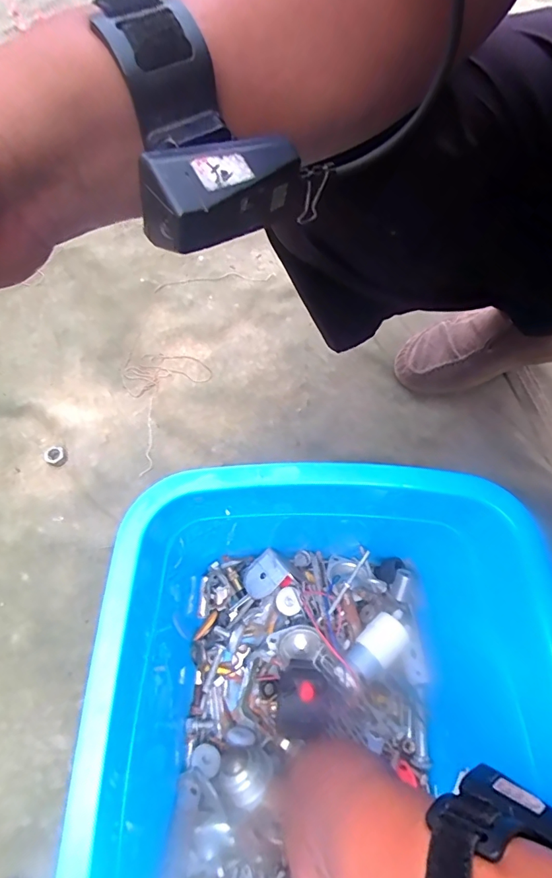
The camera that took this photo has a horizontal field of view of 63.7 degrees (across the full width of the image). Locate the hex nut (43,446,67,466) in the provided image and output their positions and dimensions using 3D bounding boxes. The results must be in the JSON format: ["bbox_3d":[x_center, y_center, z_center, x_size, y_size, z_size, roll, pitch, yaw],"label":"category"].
[{"bbox_3d":[-0.257,0.021,0.520,0.023,0.011,0.023,-37,72,-16],"label":"hex nut"}]

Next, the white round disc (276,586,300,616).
[{"bbox_3d":[0.012,0.165,0.448,0.022,0.009,0.026,-29,70,-13],"label":"white round disc"}]

